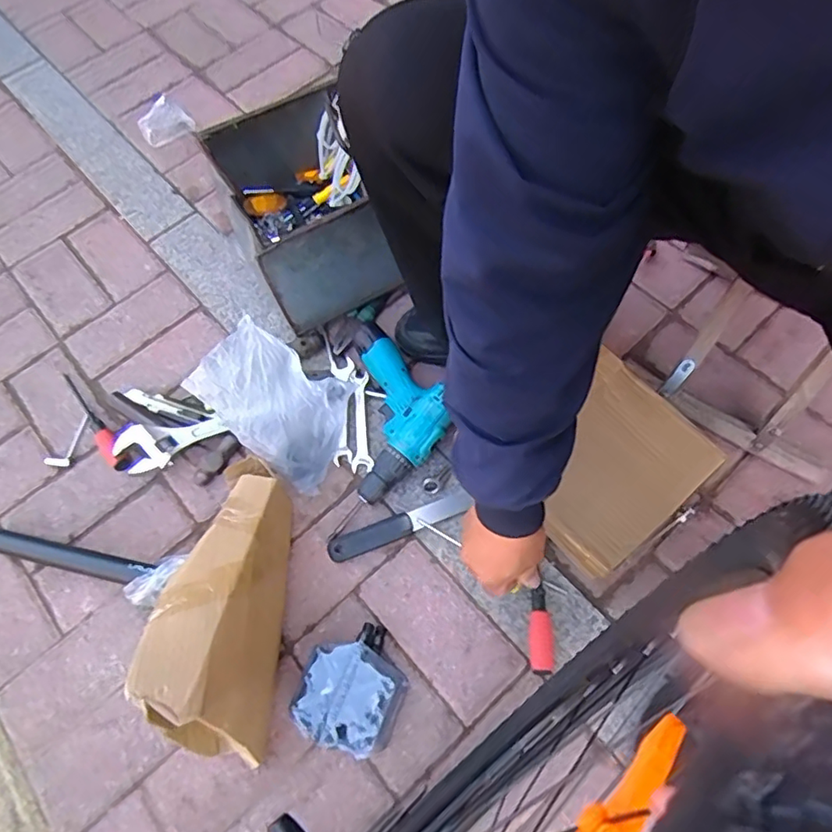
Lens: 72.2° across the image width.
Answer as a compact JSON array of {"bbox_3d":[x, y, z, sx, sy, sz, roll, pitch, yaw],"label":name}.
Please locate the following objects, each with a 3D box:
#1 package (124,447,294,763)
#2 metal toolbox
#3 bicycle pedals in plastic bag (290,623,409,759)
[{"bbox_3d":[-0.207,0.183,0.620,0.100,0.194,0.325,-2,64,1],"label":"package"},{"bbox_3d":[-0.165,-0.303,0.850,0.187,0.194,0.310,-25,66,-9],"label":"metal toolbox"},{"bbox_3d":[-0.067,0.298,0.634,0.113,0.046,0.126,18,66,11],"label":"bicycle pedals in plastic bag"}]

